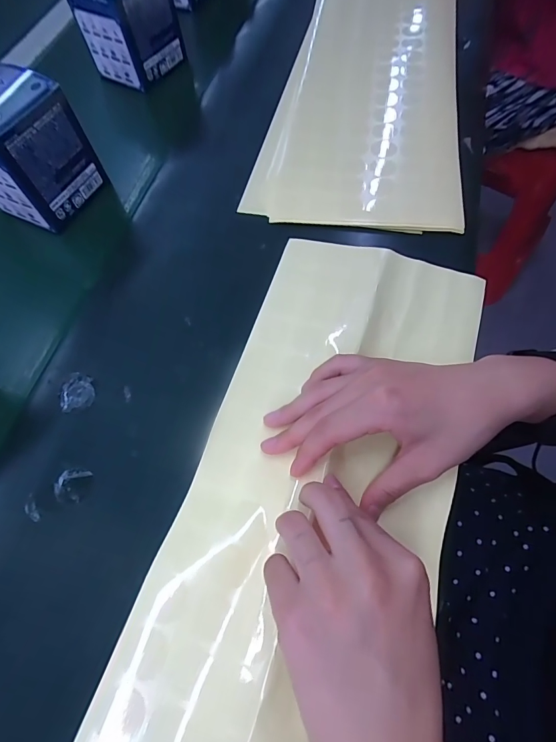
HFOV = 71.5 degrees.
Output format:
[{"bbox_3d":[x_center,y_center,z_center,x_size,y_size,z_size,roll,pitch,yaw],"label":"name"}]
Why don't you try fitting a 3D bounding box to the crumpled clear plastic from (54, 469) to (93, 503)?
[{"bbox_3d":[-0.139,0.077,0.260,0.021,0.004,0.021,6,65,6],"label":"crumpled clear plastic"}]

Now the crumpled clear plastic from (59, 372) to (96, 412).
[{"bbox_3d":[-0.151,0.014,0.288,0.026,0.004,0.029,-20,65,-6],"label":"crumpled clear plastic"}]

